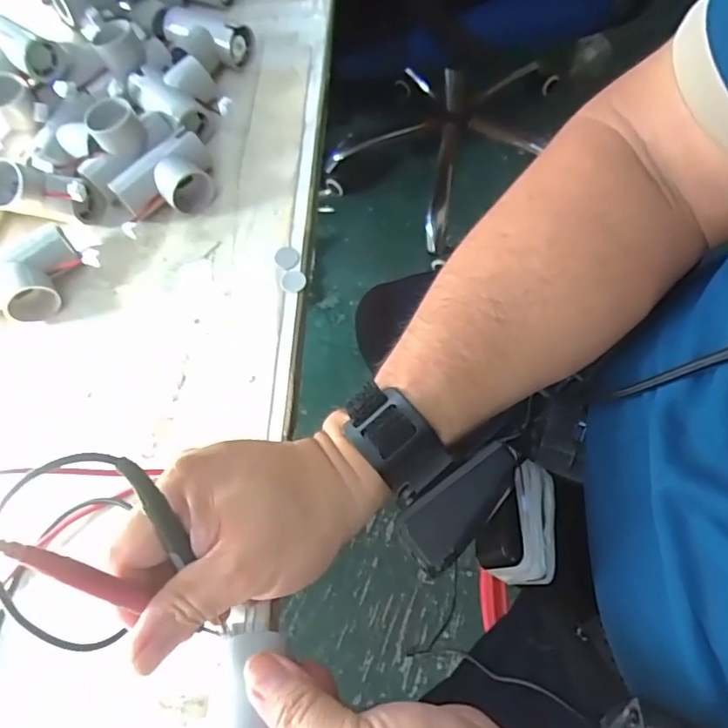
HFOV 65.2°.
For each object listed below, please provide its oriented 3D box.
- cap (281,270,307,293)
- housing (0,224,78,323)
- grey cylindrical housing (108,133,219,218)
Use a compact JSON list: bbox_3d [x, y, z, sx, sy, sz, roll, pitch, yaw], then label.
[{"bbox_3d":[-0.049,-0.057,0.399,0.017,0.004,0.017,-3,65,7],"label":"cap"},{"bbox_3d":[-0.241,-0.059,0.403,0.075,0.035,0.045,-26,64,-4],"label":"housing"},{"bbox_3d":[-0.144,-0.136,0.430,0.045,0.033,0.075,38,76,22],"label":"grey cylindrical housing"}]

